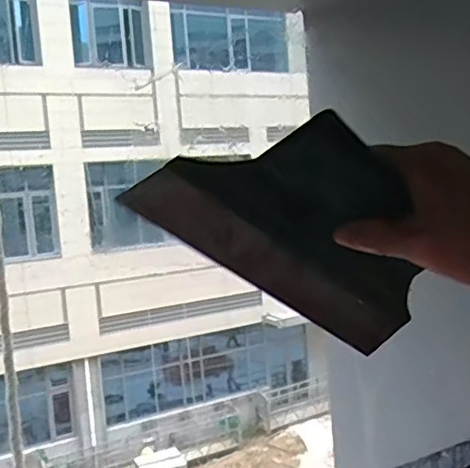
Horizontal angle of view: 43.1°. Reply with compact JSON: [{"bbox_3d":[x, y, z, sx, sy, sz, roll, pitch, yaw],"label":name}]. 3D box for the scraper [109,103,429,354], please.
[{"bbox_3d":[0.053,0.004,0.365,0.208,0.010,0.121,35,-54,-26],"label":"scraper"}]

